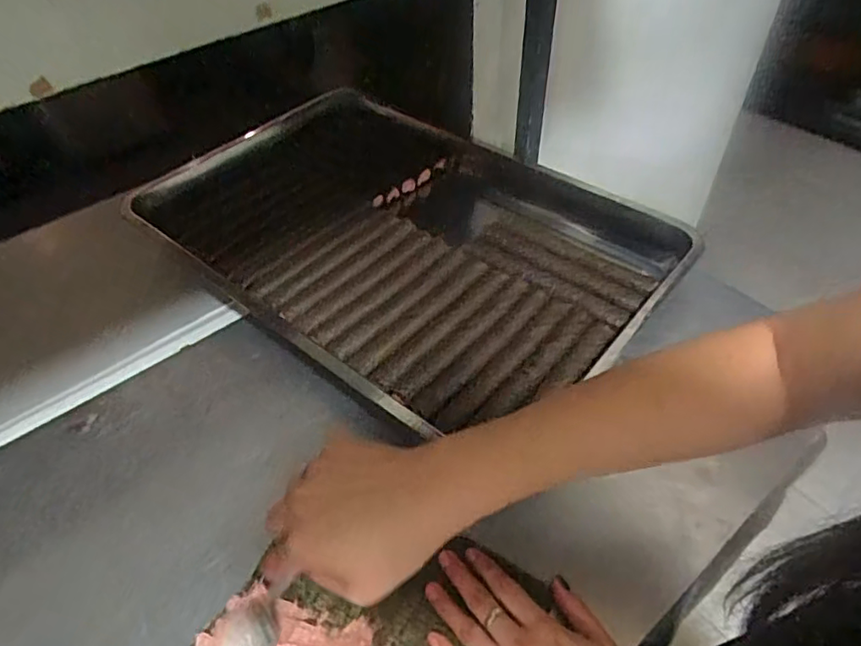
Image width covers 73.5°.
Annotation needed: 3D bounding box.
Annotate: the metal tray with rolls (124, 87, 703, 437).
[{"bbox_3d":[-0.044,-0.111,0.699,0.605,0.053,0.398,33,59,27],"label":"metal tray with rolls"}]

